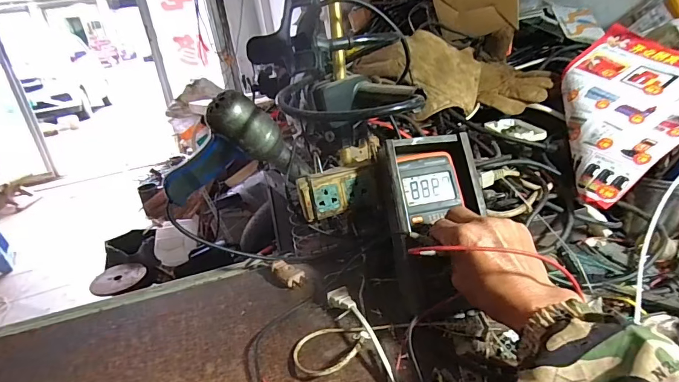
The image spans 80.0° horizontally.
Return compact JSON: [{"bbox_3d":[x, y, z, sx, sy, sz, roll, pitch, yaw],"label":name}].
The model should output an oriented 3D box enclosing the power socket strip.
[{"bbox_3d":[0.001,0.002,0.546,0.110,0.066,0.045,-13,25,-12],"label":"power socket strip"}]

